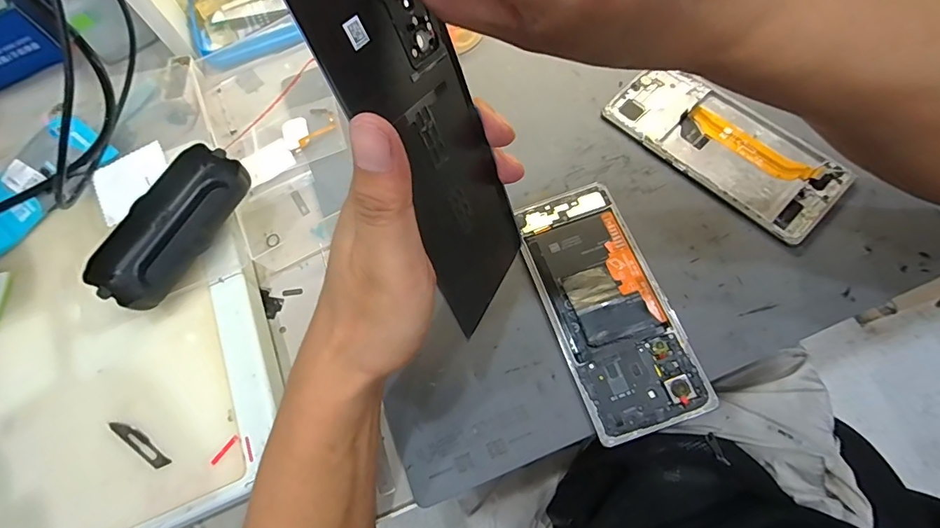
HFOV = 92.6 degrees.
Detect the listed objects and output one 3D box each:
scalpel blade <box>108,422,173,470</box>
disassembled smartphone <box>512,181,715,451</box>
[{"bbox_3d":[-0.193,0.104,0.261,0.045,0.004,0.009,29,74,15],"label":"scalpel blade"},{"bbox_3d":[0.085,0.023,0.285,0.071,0.013,0.157,-19,68,-3],"label":"disassembled smartphone"}]

